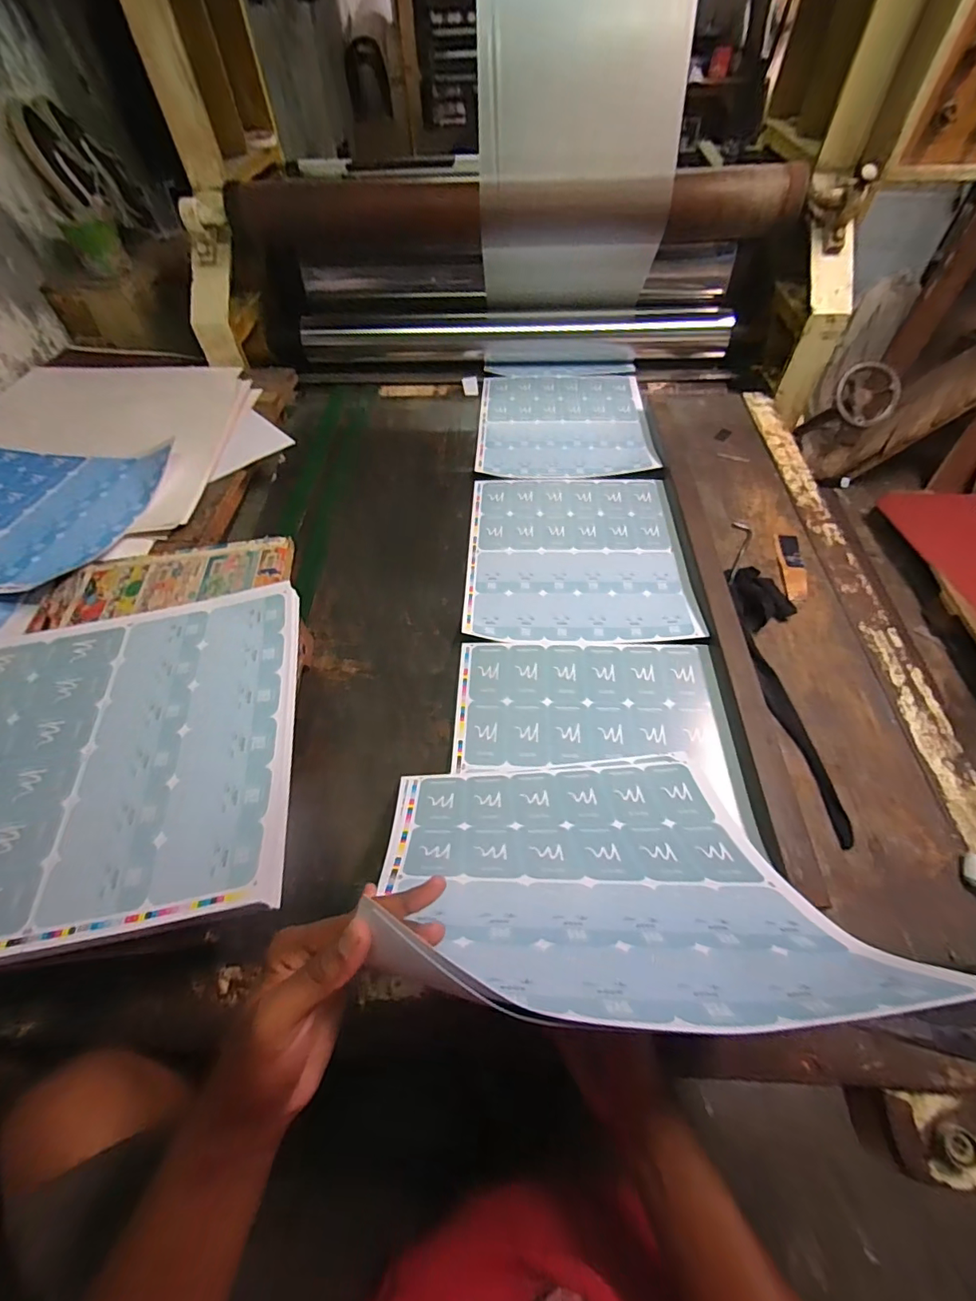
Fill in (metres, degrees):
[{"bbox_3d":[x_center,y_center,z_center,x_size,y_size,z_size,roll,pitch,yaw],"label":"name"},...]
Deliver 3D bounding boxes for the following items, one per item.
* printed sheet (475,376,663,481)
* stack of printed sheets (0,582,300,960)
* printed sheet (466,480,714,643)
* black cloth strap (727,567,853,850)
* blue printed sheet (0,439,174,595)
[{"bbox_3d":[0.159,-0.491,1.081,0.349,0.011,0.385,1,56,4],"label":"printed sheet"},{"bbox_3d":[-0.400,0.106,0.520,0.395,0.042,0.359,-9,56,-3],"label":"stack of printed sheets"},{"bbox_3d":[0.143,-0.168,0.852,0.349,0.010,0.378,-1,55,3],"label":"printed sheet"},{"bbox_3d":[0.405,0.038,0.686,0.085,0.032,0.419,2,56,5],"label":"black cloth strap"},{"bbox_3d":[-0.738,-0.230,0.781,0.371,0.045,0.323,4,56,6],"label":"blue printed sheet"}]

